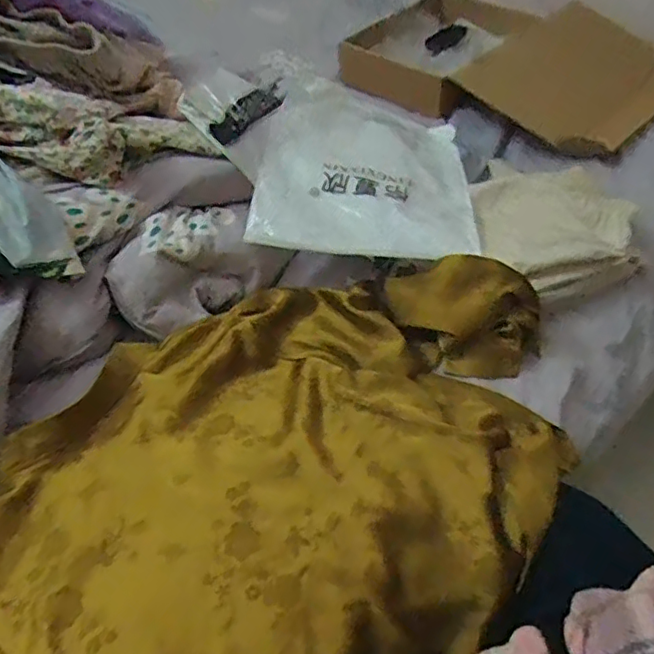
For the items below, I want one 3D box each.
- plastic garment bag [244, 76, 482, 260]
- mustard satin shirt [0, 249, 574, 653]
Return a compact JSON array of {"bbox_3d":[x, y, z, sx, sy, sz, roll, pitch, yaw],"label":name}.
[{"bbox_3d":[0.064,-0.235,0.836,0.288,0.086,0.377,5,48,6],"label":"plastic garment bag"},{"bbox_3d":[-0.087,0.176,0.527,0.435,0.110,0.755,33,56,28],"label":"mustard satin shirt"}]

